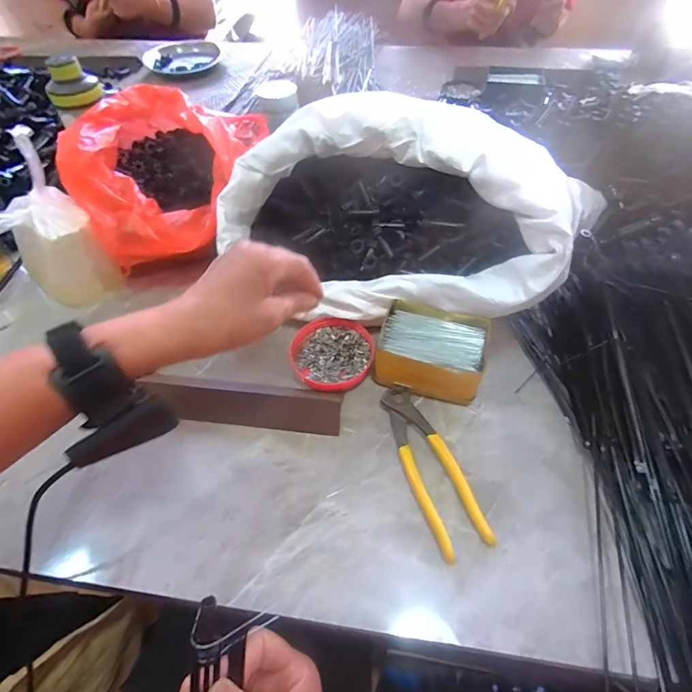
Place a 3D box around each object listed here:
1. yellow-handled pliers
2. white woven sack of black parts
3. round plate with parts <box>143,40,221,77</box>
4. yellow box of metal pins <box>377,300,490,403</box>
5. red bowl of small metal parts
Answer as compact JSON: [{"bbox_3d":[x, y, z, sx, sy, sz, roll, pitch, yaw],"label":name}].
[{"bbox_3d":[0.078,0.109,0.396,0.049,0.013,0.162,-16,54,-10],"label":"yellow-handled pliers"},{"bbox_3d":[0.036,-0.144,0.495,0.374,0.167,0.219,13,55,12],"label":"white woven sack of black parts"},{"bbox_3d":[-0.392,-0.695,1.016,0.171,0.029,0.135,-27,57,-17],"label":"round plate with parts"},{"bbox_3d":[0.092,0.004,0.452,0.109,0.051,0.087,14,55,12],"label":"yellow box of metal pins"},{"bbox_3d":[-0.016,0.009,0.470,0.088,0.026,0.081,-1,53,1],"label":"red bowl of small metal parts"}]

